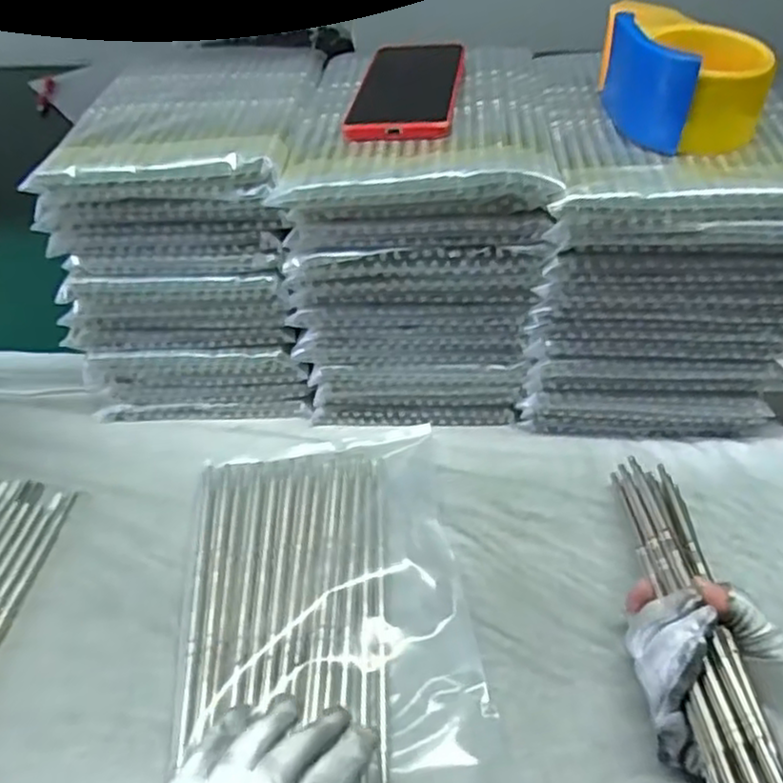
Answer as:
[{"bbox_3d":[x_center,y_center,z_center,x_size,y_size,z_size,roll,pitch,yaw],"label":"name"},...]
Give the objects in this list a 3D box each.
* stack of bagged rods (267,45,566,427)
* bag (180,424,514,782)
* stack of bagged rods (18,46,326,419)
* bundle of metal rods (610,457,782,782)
[{"bbox_3d":[0.025,-0.143,0.614,0.186,0.224,0.253,1,44,4],"label":"stack of bagged rods"},{"bbox_3d":[-0.039,0.149,0.448,0.181,0.026,0.310,-6,44,-4],"label":"bag"},{"bbox_3d":[-0.163,-0.132,0.614,0.184,0.224,0.206,0,44,3],"label":"stack of bagged rods"},{"bbox_3d":[0.176,0.125,0.405,0.047,0.037,0.267,3,28,6],"label":"bundle of metal rods"}]

